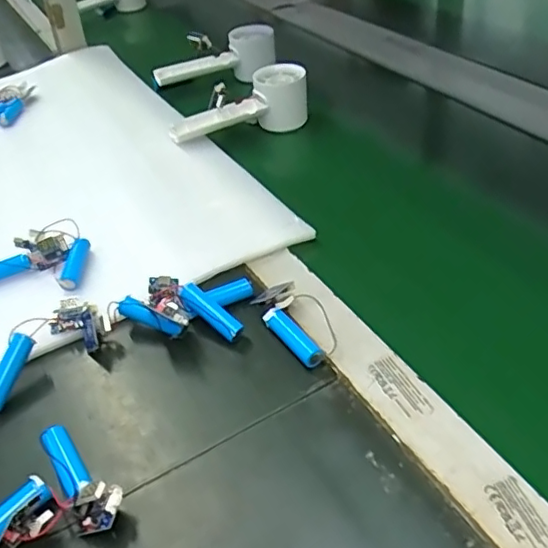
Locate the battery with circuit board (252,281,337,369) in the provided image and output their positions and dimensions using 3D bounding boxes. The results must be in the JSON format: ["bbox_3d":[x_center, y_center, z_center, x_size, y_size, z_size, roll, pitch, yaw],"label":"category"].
[{"bbox_3d":[0.019,0.031,0.391,0.042,0.017,0.069,-27,44,-22],"label":"battery with circuit board"}]

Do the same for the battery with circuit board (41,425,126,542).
[{"bbox_3d":[-0.107,0.113,0.314,0.076,0.026,0.025,30,53,36],"label":"battery with circuit board"}]

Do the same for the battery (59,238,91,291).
[{"bbox_3d":[-0.156,-0.009,0.454,0.012,0.017,0.048,-3,41,6],"label":"battery"}]

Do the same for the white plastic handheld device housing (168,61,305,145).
[{"bbox_3d":[-0.037,-0.174,0.623,0.157,0.059,0.052,-27,44,-20],"label":"white plastic handheld device housing"}]

